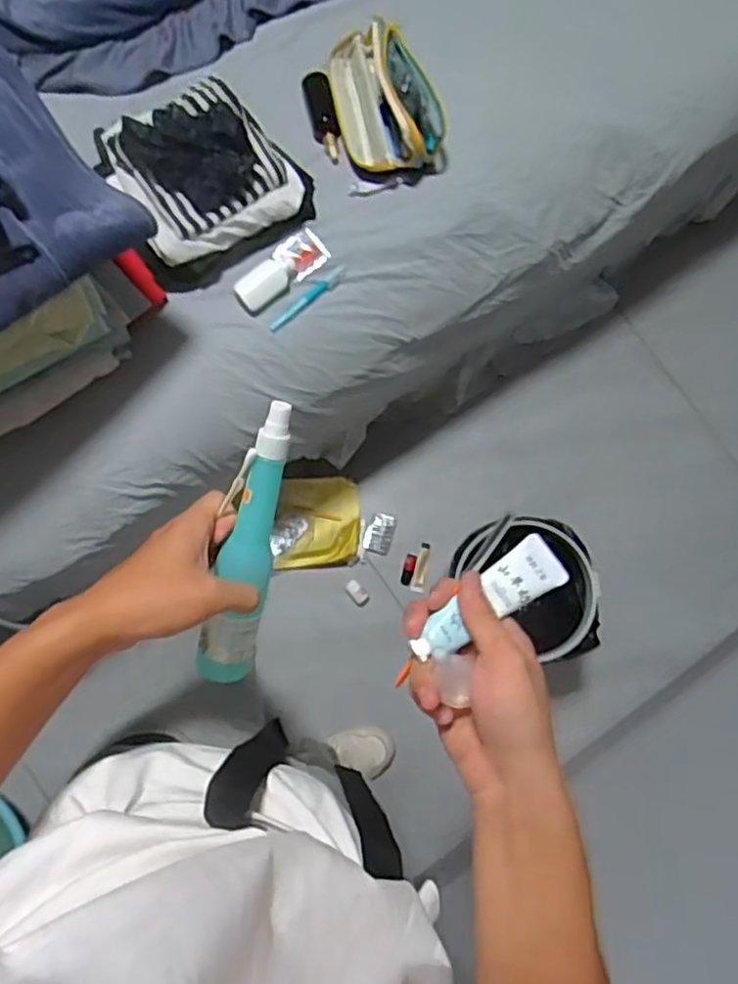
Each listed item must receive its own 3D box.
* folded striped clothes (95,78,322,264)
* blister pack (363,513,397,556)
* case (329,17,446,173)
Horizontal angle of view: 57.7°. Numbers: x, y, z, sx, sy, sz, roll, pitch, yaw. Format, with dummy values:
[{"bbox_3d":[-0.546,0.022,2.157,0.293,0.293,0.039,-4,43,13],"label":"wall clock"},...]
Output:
[{"bbox_3d":[-0.228,-0.453,0.936,0.241,0.113,0.213,-33,86,-7],"label":"folded striped clothes"},{"bbox_3d":[0.023,0.087,1.411,0.056,0.004,0.086,20,74,-6],"label":"blister pack"},{"bbox_3d":[0.015,-0.586,0.995,0.137,0.068,0.231,-22,85,-6],"label":"case"}]

